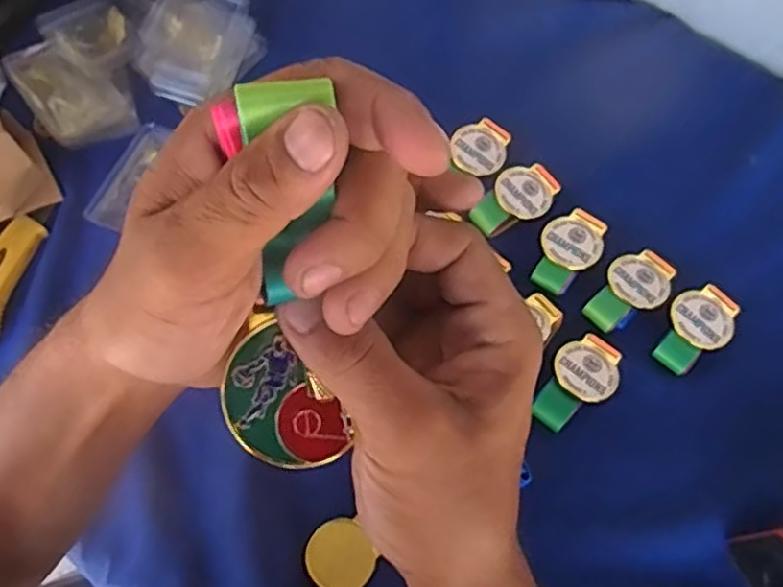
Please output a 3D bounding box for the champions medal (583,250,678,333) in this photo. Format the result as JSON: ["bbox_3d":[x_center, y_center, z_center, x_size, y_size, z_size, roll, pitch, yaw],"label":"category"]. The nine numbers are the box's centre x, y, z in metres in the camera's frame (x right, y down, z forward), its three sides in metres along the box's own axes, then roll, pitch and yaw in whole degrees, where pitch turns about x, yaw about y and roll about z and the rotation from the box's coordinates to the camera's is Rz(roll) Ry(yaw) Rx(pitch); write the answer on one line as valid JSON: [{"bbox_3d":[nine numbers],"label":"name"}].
[{"bbox_3d":[0.191,-0.003,0.544,0.081,0.008,0.047,-40,73,-16],"label":"champions medal"}]

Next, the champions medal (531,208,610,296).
[{"bbox_3d":[0.144,-0.038,0.556,0.047,0.004,0.077,38,71,14],"label":"champions medal"}]

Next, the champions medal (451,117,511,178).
[{"bbox_3d":[0.078,-0.129,0.595,0.048,0.005,0.056,33,70,12],"label":"champions medal"}]

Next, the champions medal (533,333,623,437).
[{"bbox_3d":[0.141,0.068,0.516,0.048,0.015,0.079,38,71,14],"label":"champions medal"}]

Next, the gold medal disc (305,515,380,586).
[{"bbox_3d":[-0.036,0.185,0.477,0.047,0.004,0.047,0,66,-1],"label":"gold medal disc"}]

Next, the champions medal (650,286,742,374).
[{"bbox_3d":[0.239,0.028,0.534,0.047,0.013,0.077,39,71,15],"label":"champions medal"}]

